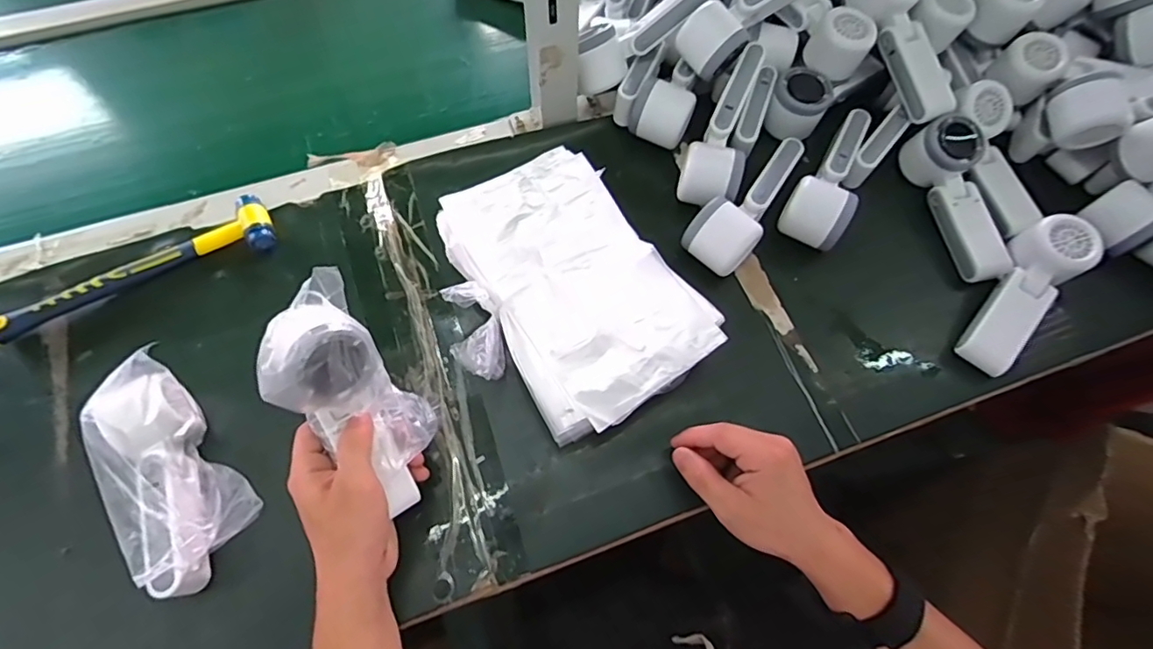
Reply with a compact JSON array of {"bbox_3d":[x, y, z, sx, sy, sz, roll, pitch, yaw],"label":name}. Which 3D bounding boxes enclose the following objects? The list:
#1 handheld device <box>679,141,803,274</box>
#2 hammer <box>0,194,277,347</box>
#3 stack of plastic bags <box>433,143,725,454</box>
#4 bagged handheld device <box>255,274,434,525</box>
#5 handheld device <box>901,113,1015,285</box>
[{"bbox_3d":[0.170,-0.118,0.530,0.058,0.051,0.160,39,71,14],"label":"handheld device"},{"bbox_3d":[-0.407,-0.055,0.504,0.244,0.025,0.059,-22,69,-11],"label":"hammer"},{"bbox_3d":[-0.014,-0.026,0.479,0.194,0.067,0.238,-33,71,-15],"label":"stack of plastic bags"},{"bbox_3d":[-0.159,0.054,0.391,0.075,0.058,0.169,-34,116,-16],"label":"bagged handheld device"},{"bbox_3d":[0.383,-0.123,0.543,0.055,0.051,0.164,-14,83,-9],"label":"handheld device"}]

